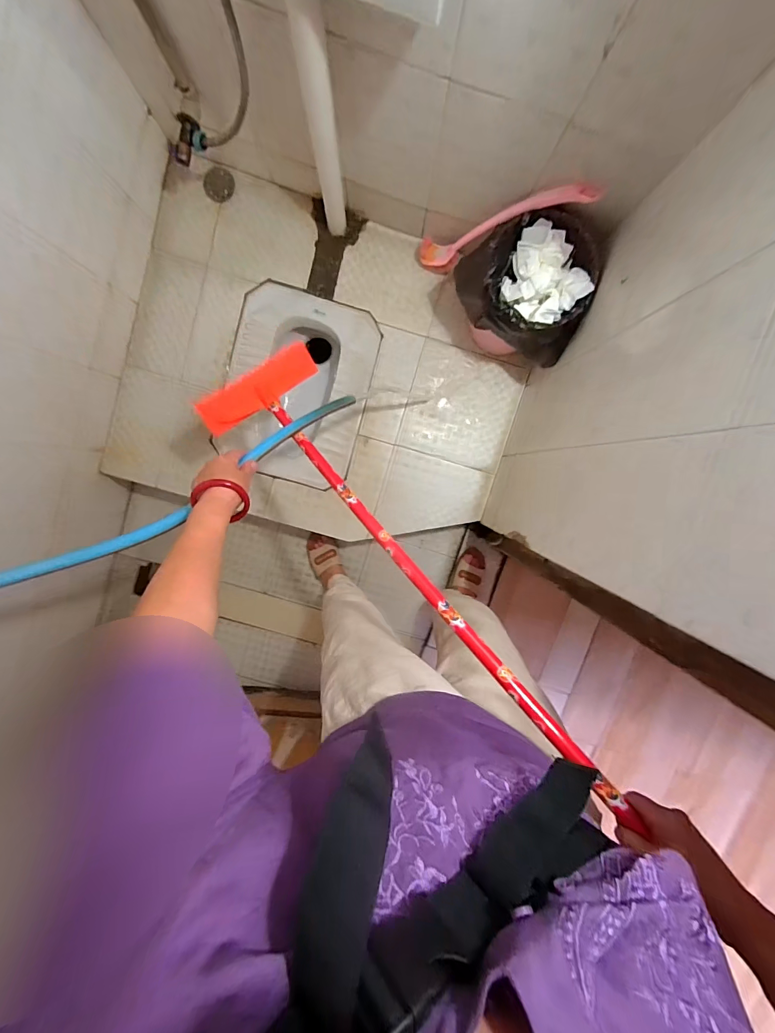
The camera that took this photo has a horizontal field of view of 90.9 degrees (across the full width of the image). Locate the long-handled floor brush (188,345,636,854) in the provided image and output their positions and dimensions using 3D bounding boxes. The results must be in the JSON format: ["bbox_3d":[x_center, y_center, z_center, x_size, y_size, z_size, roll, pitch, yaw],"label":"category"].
[{"bbox_3d":[-0.019,0.011,0.586,0.217,0.081,0.792,-43,68,4],"label":"long-handled floor brush"}]

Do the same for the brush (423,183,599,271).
[{"bbox_3d":[0.252,-0.658,0.878,0.105,0.435,0.062,0,99,-41],"label":"brush"}]

